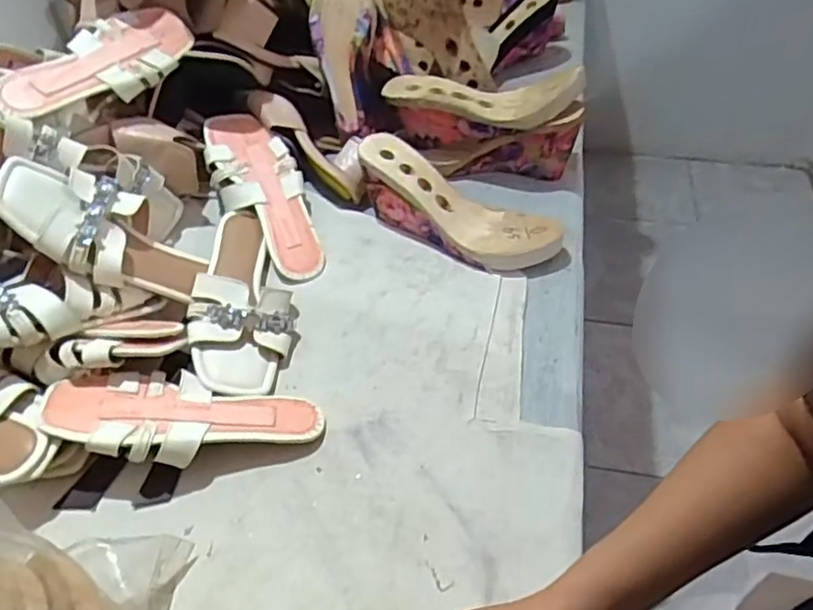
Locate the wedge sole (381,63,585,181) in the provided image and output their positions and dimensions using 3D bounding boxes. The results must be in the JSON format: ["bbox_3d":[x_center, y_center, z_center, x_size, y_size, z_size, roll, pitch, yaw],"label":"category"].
[{"bbox_3d":[0.091,-0.226,0.816,0.234,0.120,0.071,10,50,12],"label":"wedge sole"}]

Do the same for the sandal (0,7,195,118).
[{"bbox_3d":[-0.337,-0.257,0.734,0.088,0.048,0.235,42,55,0],"label":"sandal"}]

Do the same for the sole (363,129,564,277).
[{"bbox_3d":[0.052,-0.105,0.759,0.241,0.073,0.088,31,56,12],"label":"sole"}]

